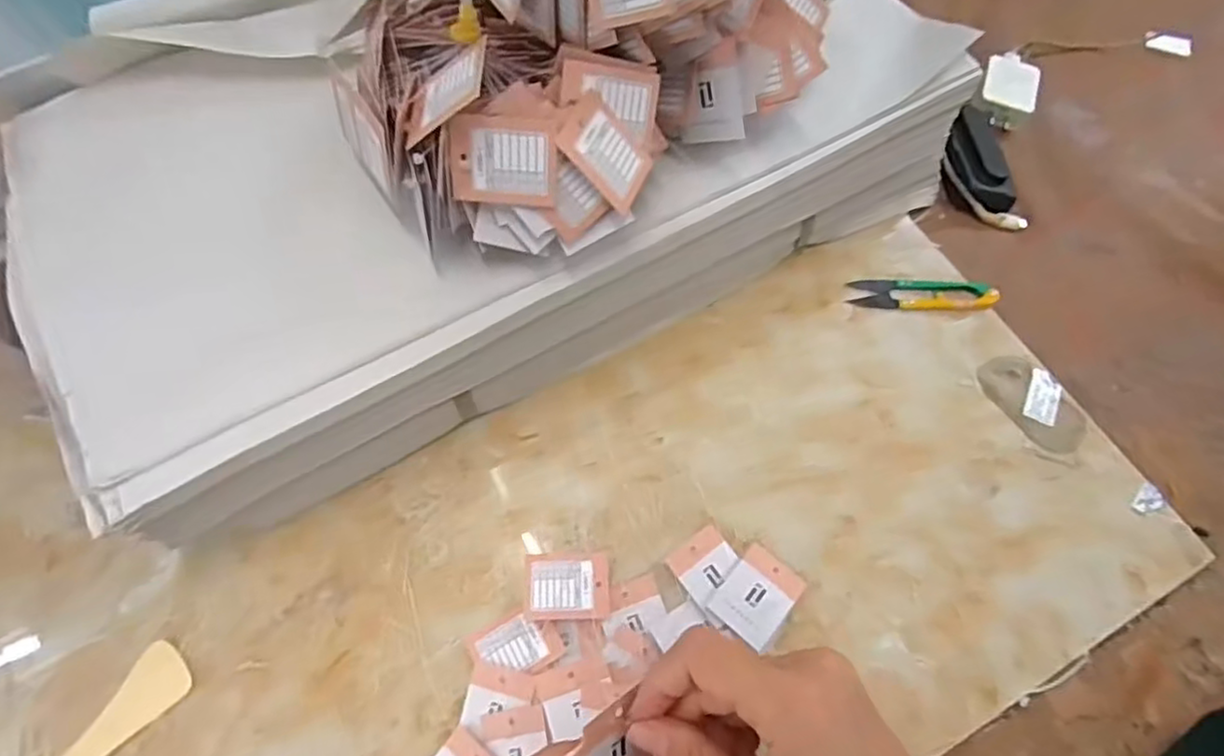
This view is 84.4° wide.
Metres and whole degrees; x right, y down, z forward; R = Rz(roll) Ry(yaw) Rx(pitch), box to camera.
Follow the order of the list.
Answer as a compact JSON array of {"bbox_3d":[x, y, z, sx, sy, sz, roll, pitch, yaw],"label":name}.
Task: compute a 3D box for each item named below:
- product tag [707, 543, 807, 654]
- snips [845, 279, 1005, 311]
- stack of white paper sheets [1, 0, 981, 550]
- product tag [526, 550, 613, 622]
[{"bbox_3d":[0.087,0.128,0.399,0.039,0.004,0.051,36,69,19],"label":"product tag"},{"bbox_3d":[0.224,-0.061,0.486,0.100,0.009,0.025,1,66,2],"label":"snips"},{"bbox_3d":[-0.067,-0.145,0.460,0.565,0.117,0.272,-28,69,-11],"label":"stack of white paper sheets"},{"bbox_3d":[-0.025,0.122,0.398,0.050,0.004,0.038,0,60,-7],"label":"product tag"}]

